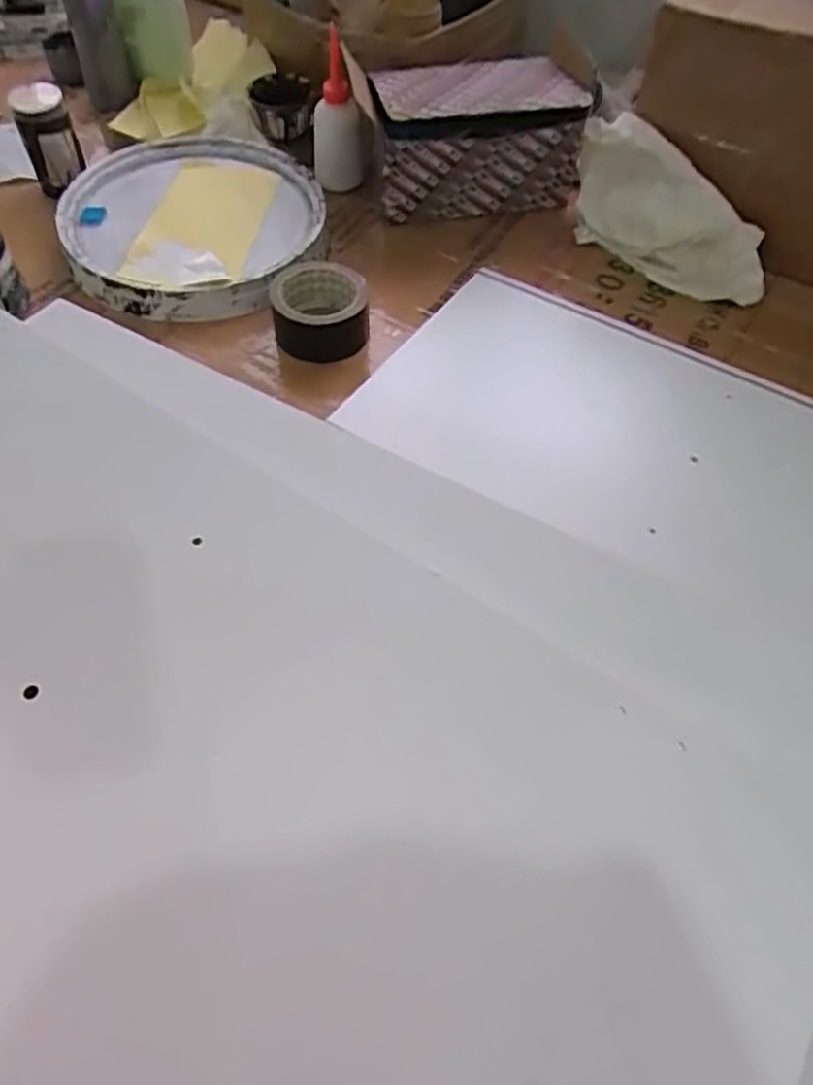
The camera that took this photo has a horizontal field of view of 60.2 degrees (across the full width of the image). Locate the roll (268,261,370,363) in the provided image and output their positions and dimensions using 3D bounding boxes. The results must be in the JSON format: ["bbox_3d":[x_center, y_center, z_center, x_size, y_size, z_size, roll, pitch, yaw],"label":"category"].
[{"bbox_3d":[-0.085,-0.230,0.694,0.094,0.055,0.090,-5,57,-5],"label":"roll"}]

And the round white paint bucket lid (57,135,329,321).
[{"bbox_3d":[-0.228,-0.345,0.756,0.271,0.048,0.272,-14,58,-11],"label":"round white paint bucket lid"}]

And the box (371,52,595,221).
[{"bbox_3d":[0.073,-0.456,0.791,0.229,0.119,0.149,-5,57,-5],"label":"box"}]

